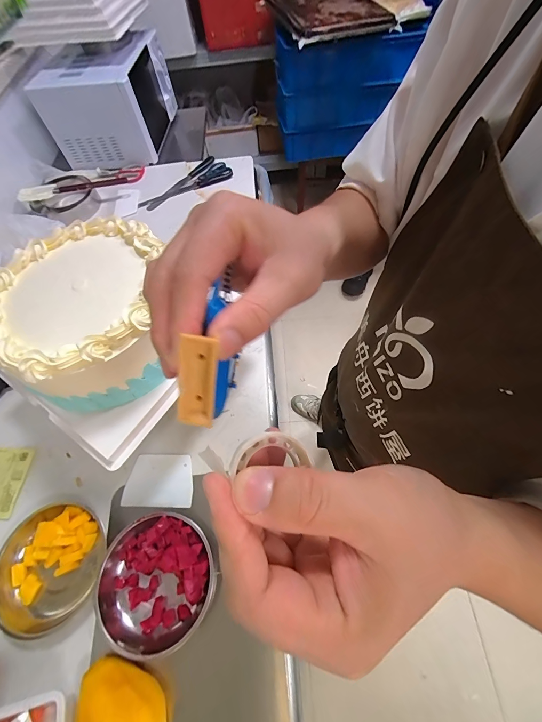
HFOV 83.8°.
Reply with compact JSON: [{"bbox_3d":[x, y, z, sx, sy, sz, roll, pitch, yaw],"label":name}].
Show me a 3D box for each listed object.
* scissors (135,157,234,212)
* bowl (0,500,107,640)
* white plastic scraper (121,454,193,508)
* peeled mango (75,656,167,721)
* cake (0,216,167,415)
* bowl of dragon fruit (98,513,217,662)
[{"bbox_3d":[-0.288,-0.596,1.027,0.322,0.027,0.110,-39,66,-16],"label":"scissors"},{"bbox_3d":[-0.376,0.346,0.514,0.161,0.046,0.186,9,63,9],"label":"bowl"},{"bbox_3d":[-0.214,0.229,0.580,0.129,0.004,0.092,0,65,3],"label":"white plastic scraper"},{"bbox_3d":[-0.212,0.490,0.418,0.143,0.071,0.094,25,66,16],"label":"peeled mango"},{"bbox_3d":[-0.300,-0.082,0.507,0.284,0.119,0.304,-8,61,0],"label":"cake"},{"bbox_3d":[-0.191,0.354,0.488,0.180,0.051,0.180,-2,62,3],"label":"bowl of dragon fruit"}]

